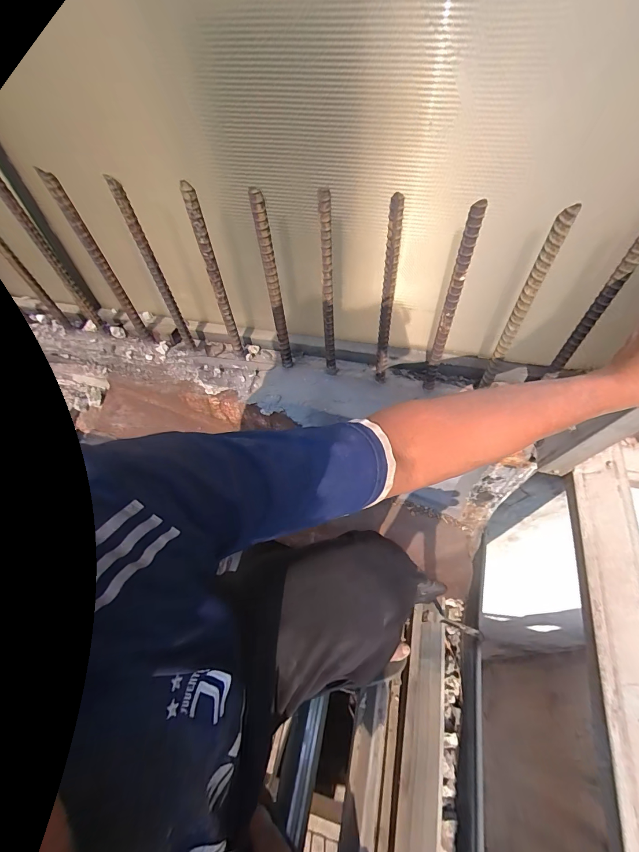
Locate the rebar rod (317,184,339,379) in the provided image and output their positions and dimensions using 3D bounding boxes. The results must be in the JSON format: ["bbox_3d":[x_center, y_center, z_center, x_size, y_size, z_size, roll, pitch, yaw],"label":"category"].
[{"bbox_3d":[0.016,-0.206,0.605,0.018,0.346,0.017,0,54,4],"label":"rebar rod"}]

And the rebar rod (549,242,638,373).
[{"bbox_3d":[0.398,-0.167,0.506,0.015,0.240,0.018,-38,62,-22],"label":"rebar rod"}]

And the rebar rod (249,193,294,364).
[{"bbox_3d":[-0.075,-0.217,0.621,0.025,0.347,0.017,-12,55,-6],"label":"rebar rod"}]

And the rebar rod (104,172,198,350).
[{"bbox_3d":[-0.290,-0.264,0.647,0.022,0.327,0.022,-25,58,-14],"label":"rebar rod"}]

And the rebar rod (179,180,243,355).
[{"bbox_3d":[-0.178,-0.244,0.627,0.021,0.322,0.014,-25,58,-14],"label":"rebar rod"}]

